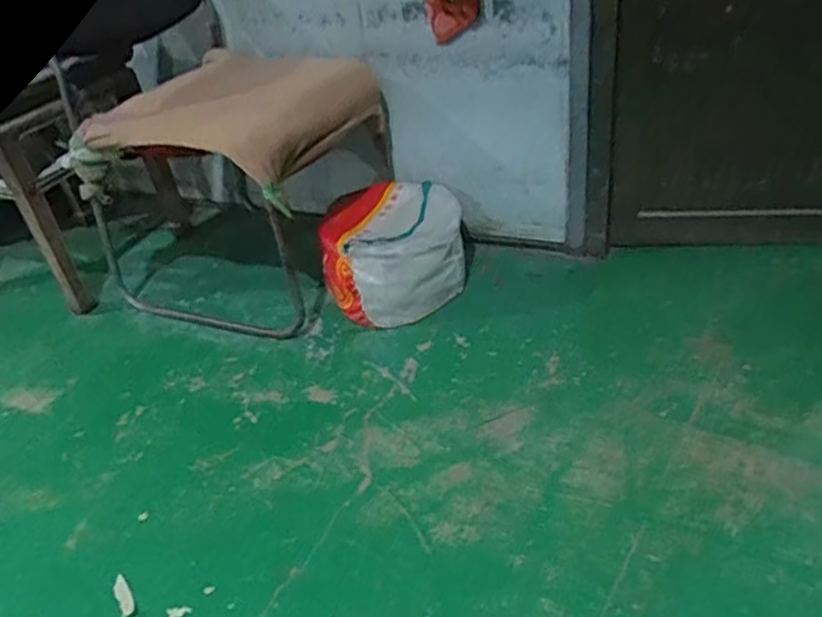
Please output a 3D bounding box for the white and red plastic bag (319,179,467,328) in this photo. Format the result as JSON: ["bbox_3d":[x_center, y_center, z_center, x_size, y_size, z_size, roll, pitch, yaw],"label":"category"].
[{"bbox_3d":[-0.042,-0.137,1.548,0.308,0.200,0.330,-10,32,-2],"label":"white and red plastic bag"}]

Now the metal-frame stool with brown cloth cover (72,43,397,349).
[{"bbox_3d":[-0.359,-0.270,1.538,0.569,0.471,0.475,4,34,20],"label":"metal-frame stool with brown cloth cover"}]

